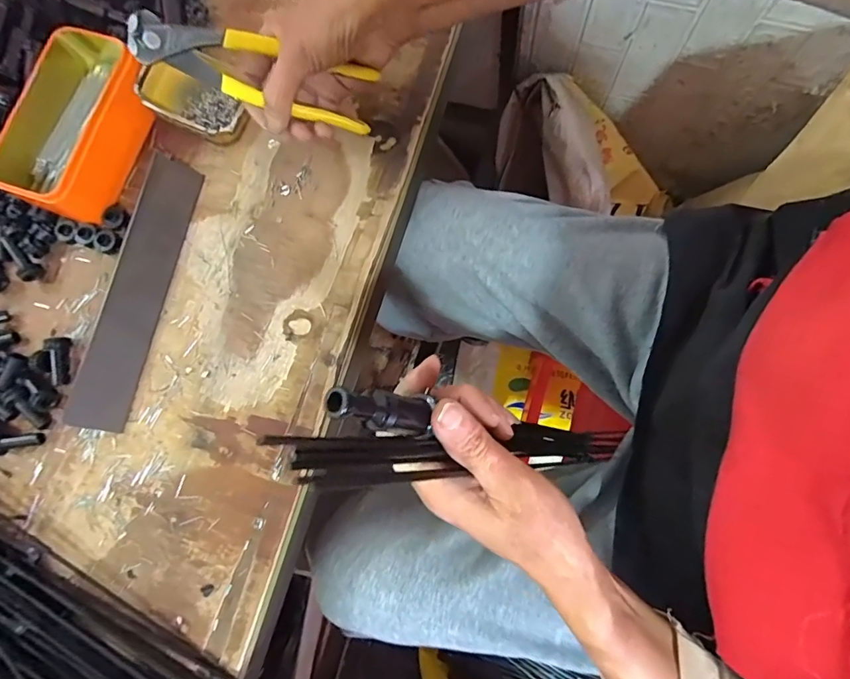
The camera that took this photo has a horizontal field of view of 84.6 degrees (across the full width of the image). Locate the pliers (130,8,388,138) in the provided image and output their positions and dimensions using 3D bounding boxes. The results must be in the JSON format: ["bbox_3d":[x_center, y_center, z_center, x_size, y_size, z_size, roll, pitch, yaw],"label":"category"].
[{"bbox_3d":[-0.120,-0.198,0.343,0.163,0.022,0.042,10,117,-17],"label":"pliers"}]

